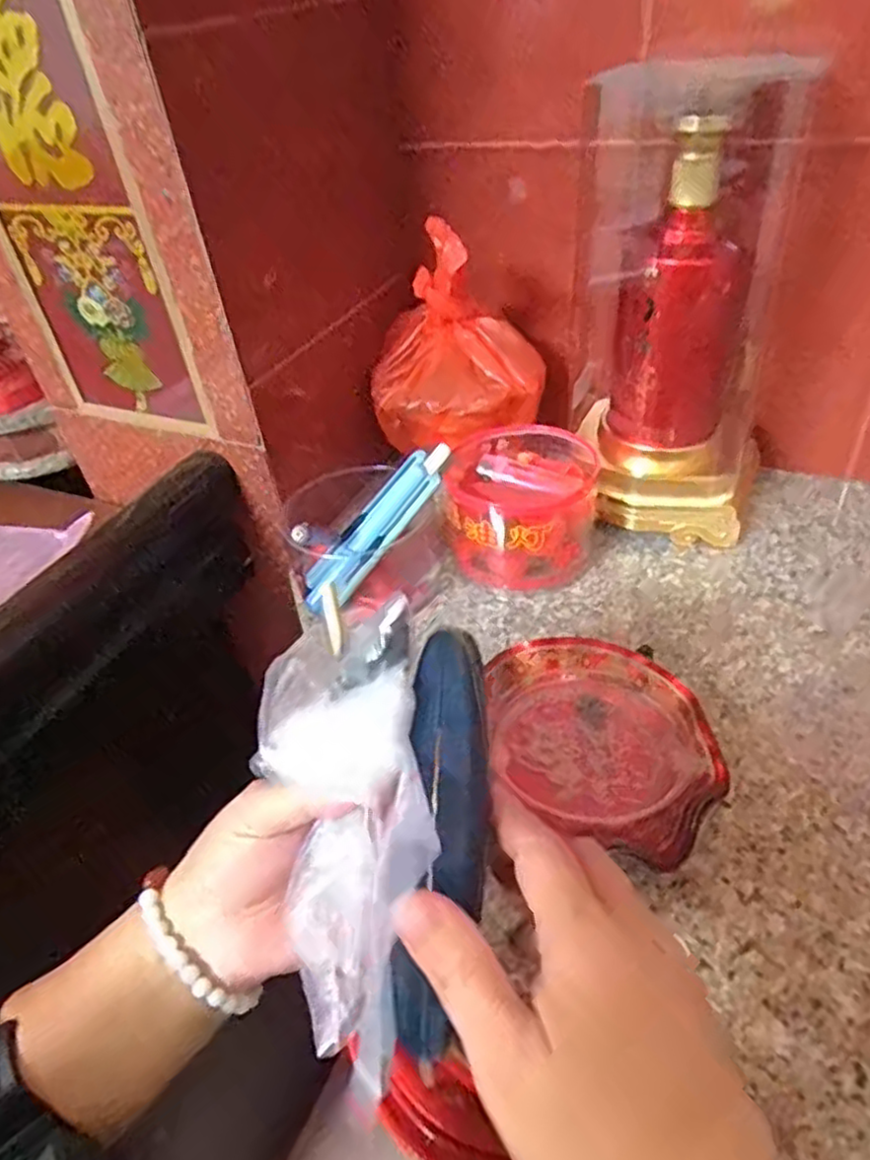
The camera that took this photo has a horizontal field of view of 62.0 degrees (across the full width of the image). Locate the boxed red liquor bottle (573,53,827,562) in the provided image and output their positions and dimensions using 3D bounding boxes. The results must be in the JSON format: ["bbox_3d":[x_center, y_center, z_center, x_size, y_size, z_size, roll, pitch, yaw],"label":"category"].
[{"bbox_3d":[0.173,-0.189,0.533,0.131,0.301,0.134,3,42,12],"label":"boxed red liquor bottle"}]

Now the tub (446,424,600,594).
[{"bbox_3d":[0.067,-0.056,0.564,0.107,0.081,0.120,-5,41,3],"label":"tub"}]

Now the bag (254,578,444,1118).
[{"bbox_3d":[-0.034,0.095,0.278,0.066,0.041,0.162,-3,82,5],"label":"bag"}]

